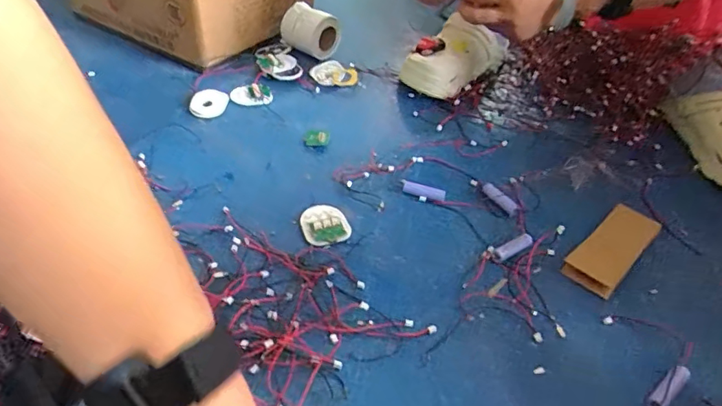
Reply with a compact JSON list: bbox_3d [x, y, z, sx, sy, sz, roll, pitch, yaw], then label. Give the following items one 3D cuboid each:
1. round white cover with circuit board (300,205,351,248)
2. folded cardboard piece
[{"bbox_3d":[-0.040,0.023,0.557,0.049,0.008,0.060,-12,45,-17],"label":"round white cover with circuit board"},{"bbox_3d":[0.270,0.046,0.547,0.051,0.013,0.136,35,51,29],"label":"folded cardboard piece"}]

